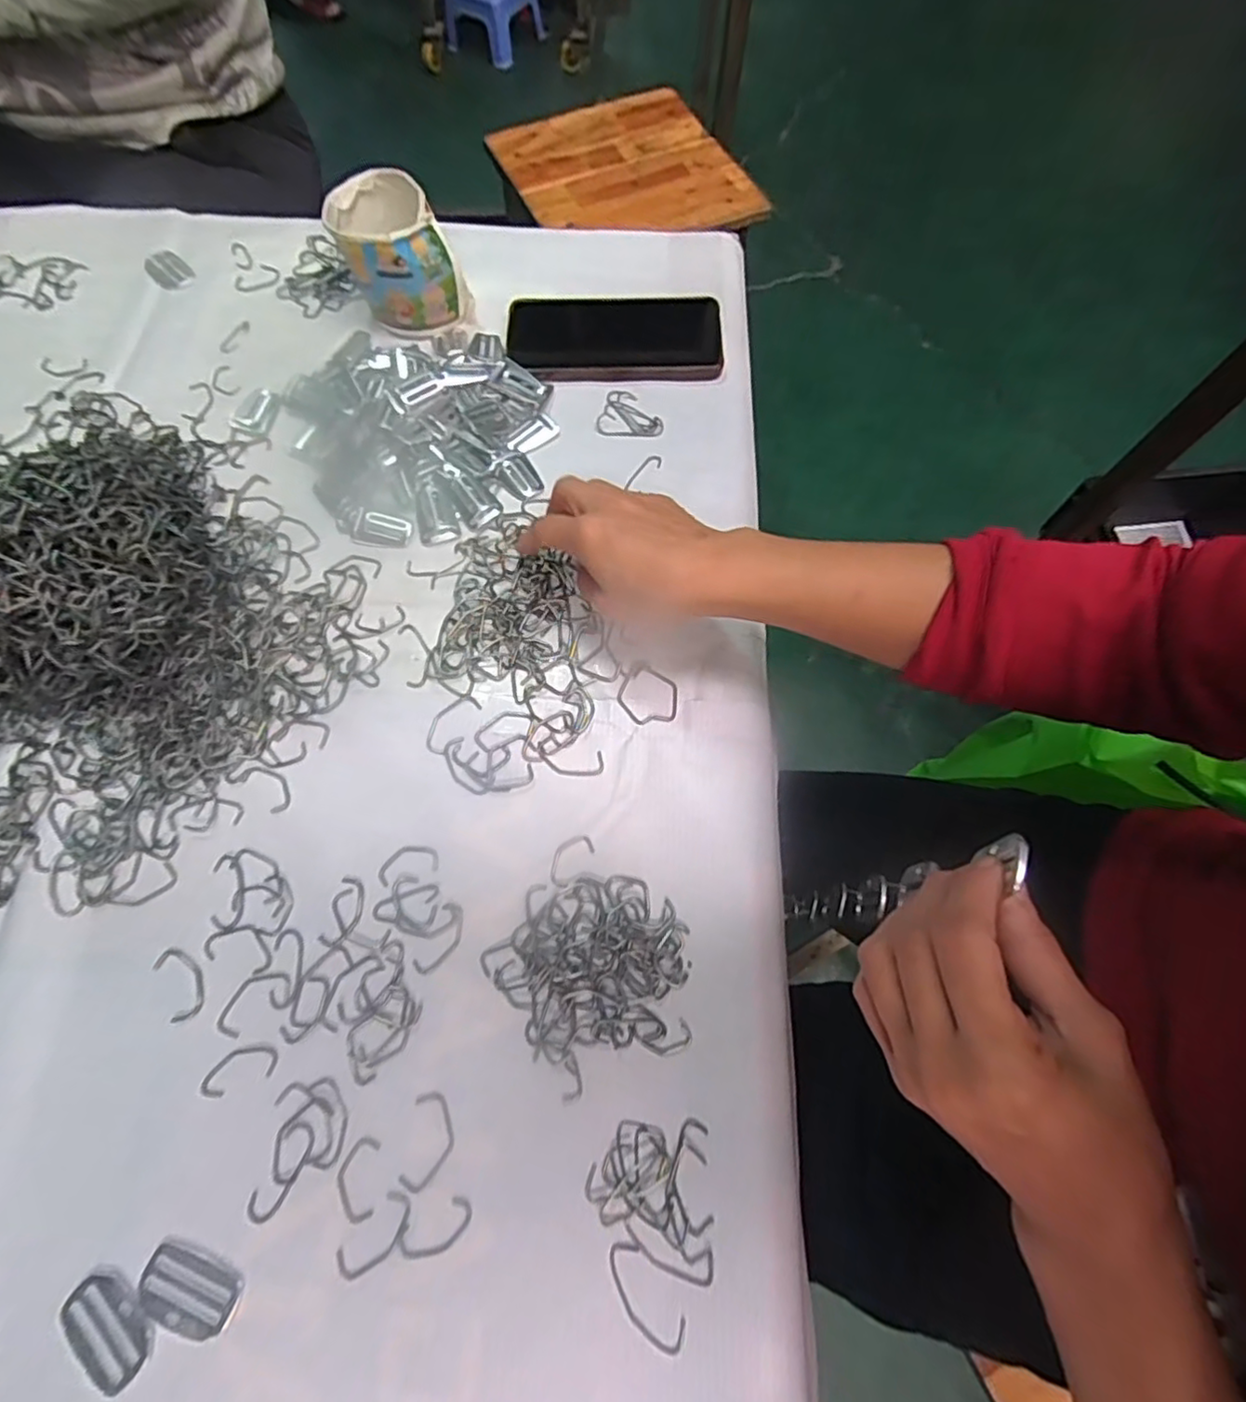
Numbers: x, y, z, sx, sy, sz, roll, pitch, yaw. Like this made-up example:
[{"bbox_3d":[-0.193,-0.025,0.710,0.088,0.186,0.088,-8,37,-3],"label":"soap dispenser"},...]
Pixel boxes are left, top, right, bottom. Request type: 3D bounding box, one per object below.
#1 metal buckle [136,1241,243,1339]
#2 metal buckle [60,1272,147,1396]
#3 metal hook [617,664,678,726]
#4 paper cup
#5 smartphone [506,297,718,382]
[{"bbox_3d":[-0.198,0.269,0.291,0.046,0.004,0.027,18,70,7],"label":"metal buckle"},{"bbox_3d":[-0.230,0.280,0.282,0.045,0.004,0.025,39,73,14],"label":"metal buckle"},{"bbox_3d":[0.017,-0.002,0.394,0.039,0.004,0.036,30,72,11],"label":"metal hook"},{"bbox_3d":[-0.175,-0.342,0.489,0.077,0.070,0.095,-25,71,-10],"label":"paper cup"},{"bbox_3d":[-0.007,-0.289,0.504,0.166,0.010,0.084,2,69,1],"label":"smartphone"}]

